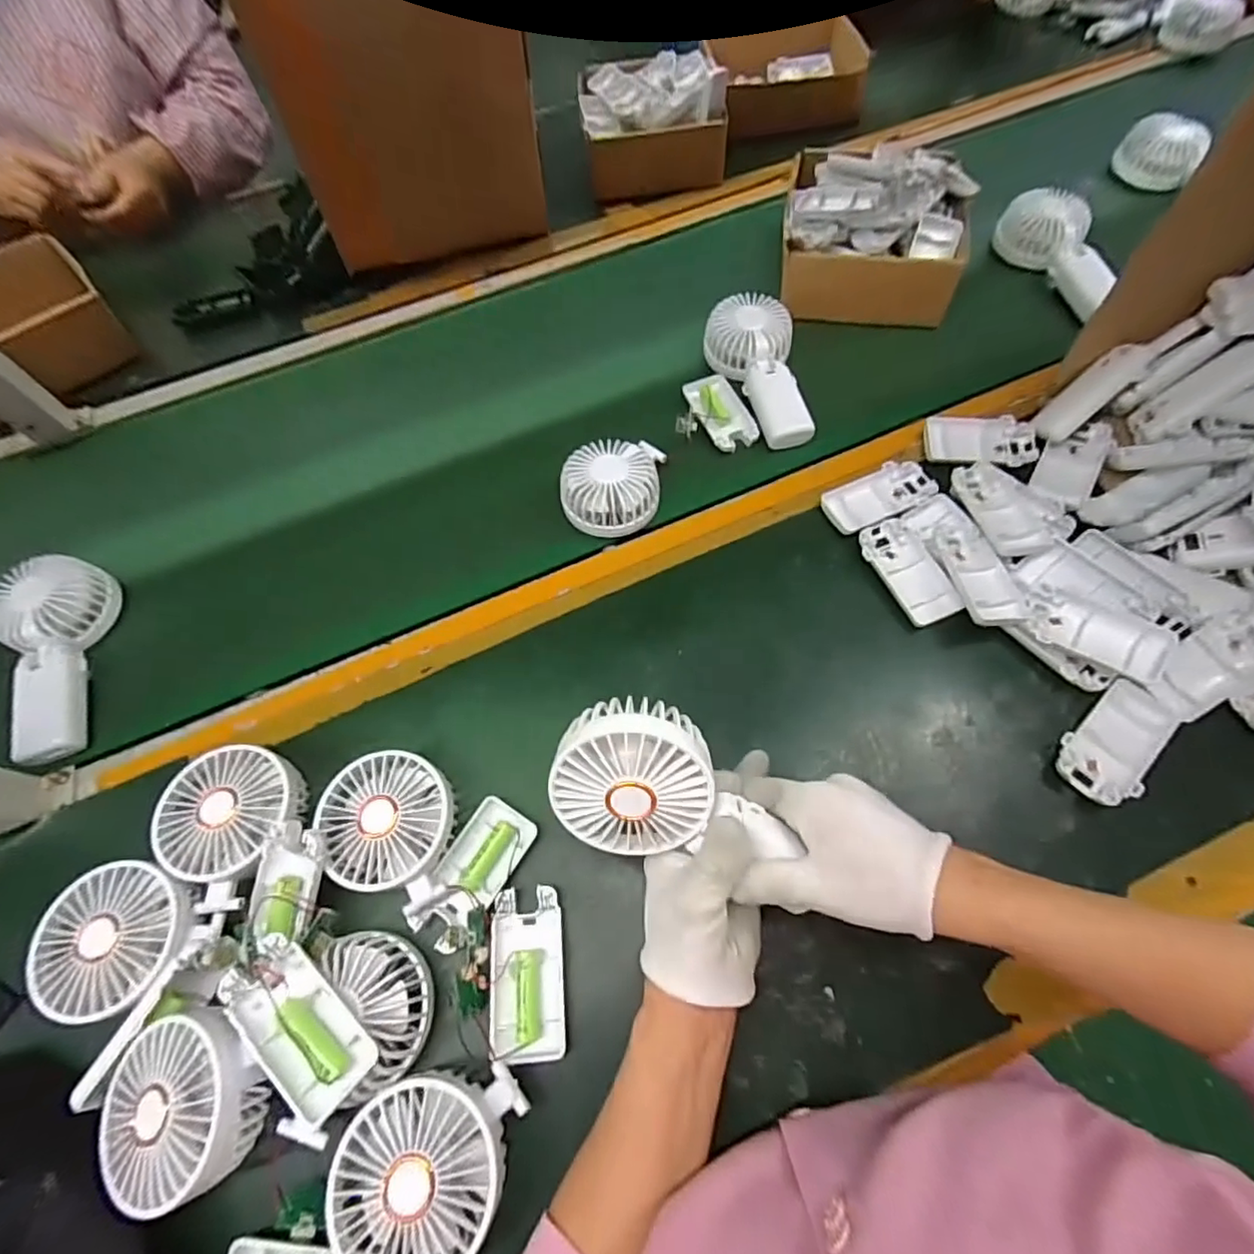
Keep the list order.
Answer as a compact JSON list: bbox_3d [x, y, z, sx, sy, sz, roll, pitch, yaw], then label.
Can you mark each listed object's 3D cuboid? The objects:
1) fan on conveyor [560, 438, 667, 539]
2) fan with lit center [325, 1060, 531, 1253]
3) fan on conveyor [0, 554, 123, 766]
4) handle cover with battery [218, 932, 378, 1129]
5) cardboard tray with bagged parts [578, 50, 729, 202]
[{"bbox_3d":[-0.014,-0.132,0.522,0.086,0.033,0.091,4,63,7],"label":"fan on conveyor"},{"bbox_3d":[-0.109,0.295,0.321,0.088,0.043,0.095,9,65,8],"label":"fan with lit center"},{"bbox_3d":[-0.487,0.027,0.482,0.075,0.042,0.176,-12,62,-2],"label":"fan on conveyor"},{"bbox_3d":[-0.185,0.223,0.326,0.093,0.019,0.045,39,72,22],"label":"handle cover with battery"},{"bbox_3d":[0.032,-0.682,0.783,0.184,0.111,0.189,-4,62,2],"label":"cardboard tray with bagged parts"}]

